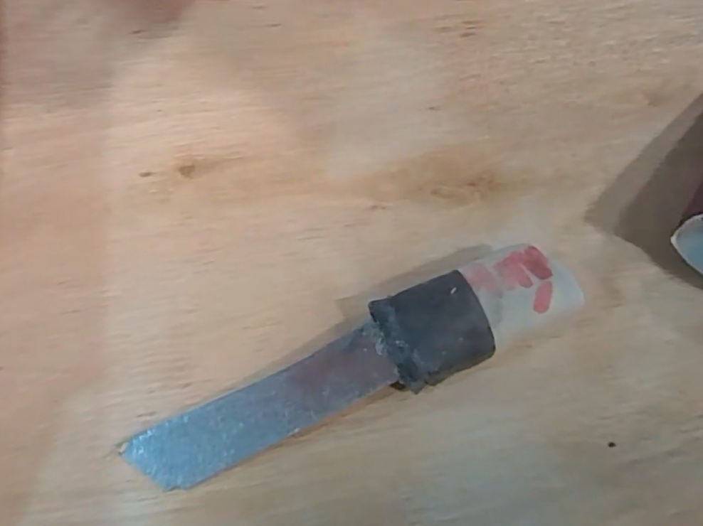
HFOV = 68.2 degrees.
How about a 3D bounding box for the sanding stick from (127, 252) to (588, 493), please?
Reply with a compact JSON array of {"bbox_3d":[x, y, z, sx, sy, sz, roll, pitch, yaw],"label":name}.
[{"bbox_3d":[0.002,0.022,0.124,0.108,0.016,0.024,-17,54,-16],"label":"sanding stick"}]

